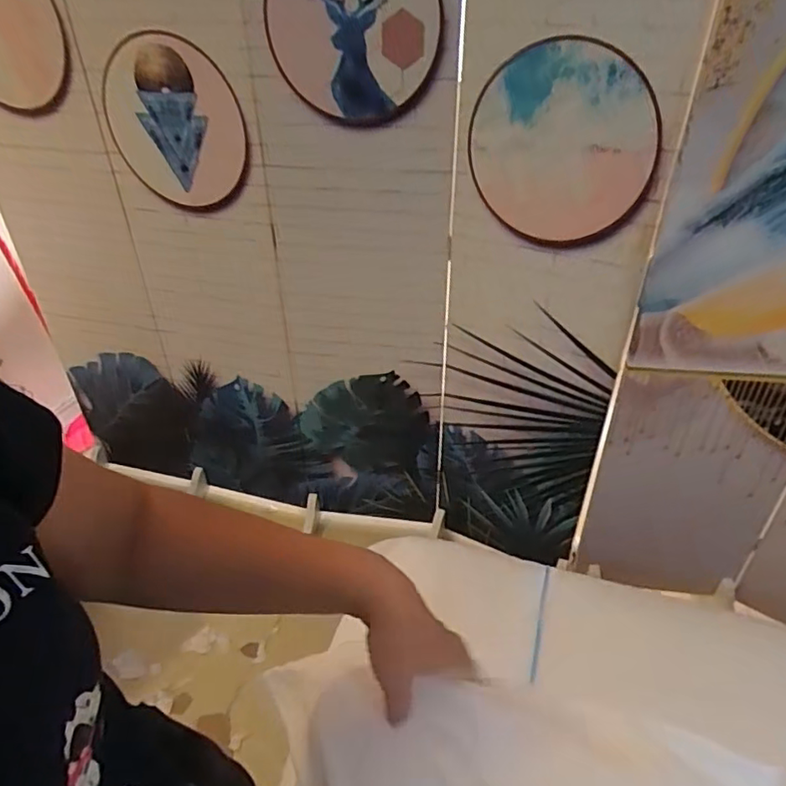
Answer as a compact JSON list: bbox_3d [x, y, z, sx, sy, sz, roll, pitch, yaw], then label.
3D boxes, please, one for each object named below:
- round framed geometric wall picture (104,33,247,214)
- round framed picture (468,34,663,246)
[{"bbox_3d":[-0.416,-0.514,1.118,0.261,0.303,0.029,6,38,9],"label":"round framed geometric wall picture"},{"bbox_3d":[0.302,-0.439,1.041,0.328,0.344,0.055,-5,26,42],"label":"round framed picture"}]

